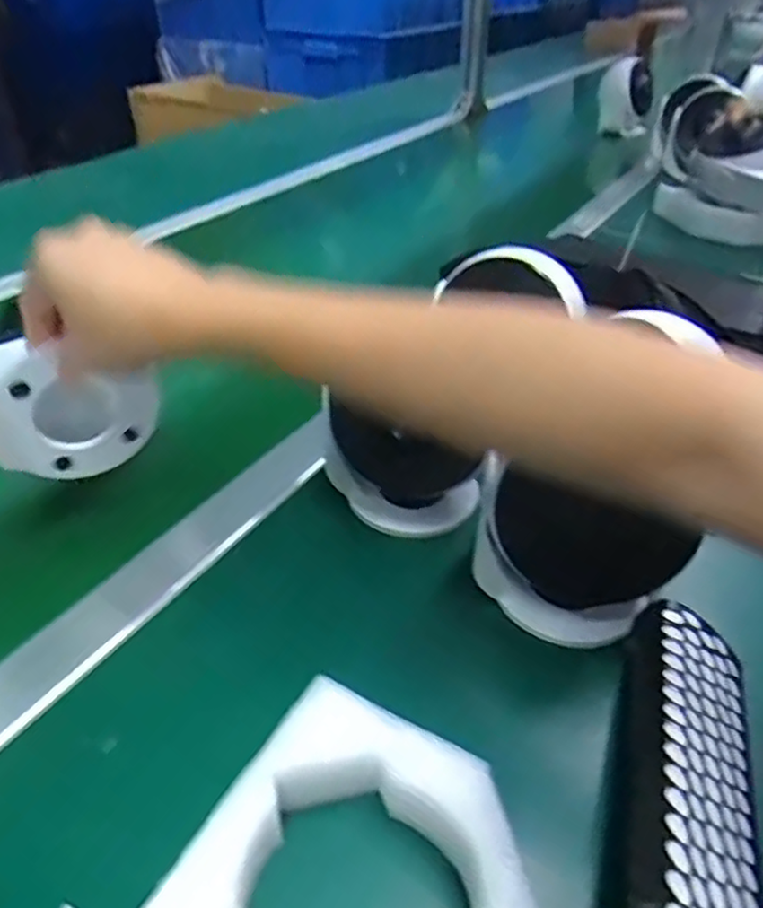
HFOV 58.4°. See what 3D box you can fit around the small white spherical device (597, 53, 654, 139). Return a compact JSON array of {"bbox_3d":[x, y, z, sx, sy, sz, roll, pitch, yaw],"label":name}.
[{"bbox_3d":[0.426,-0.623,1.199,0.086,0.125,0.095,10,39,12],"label":"small white spherical device"}]

